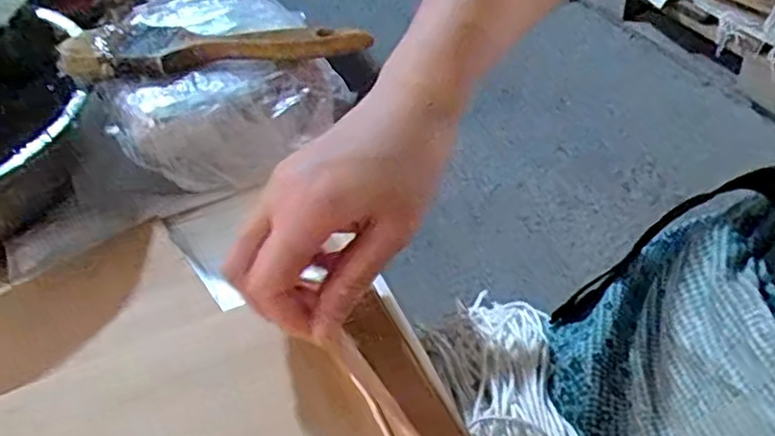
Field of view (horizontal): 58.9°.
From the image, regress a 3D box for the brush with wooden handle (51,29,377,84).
[{"bbox_3d":[-0.100,-0.098,0.401,0.177,0.020,0.030,-6,46,2],"label":"brush with wooden handle"}]

